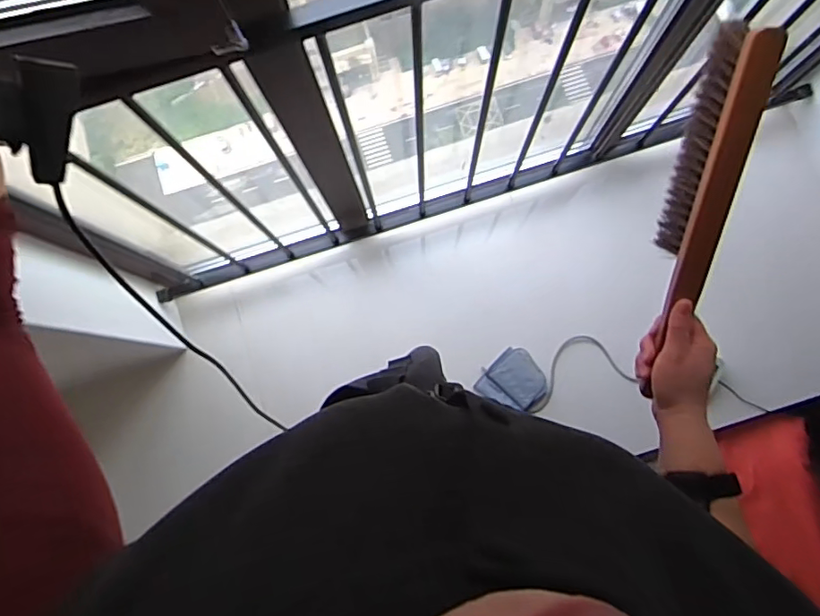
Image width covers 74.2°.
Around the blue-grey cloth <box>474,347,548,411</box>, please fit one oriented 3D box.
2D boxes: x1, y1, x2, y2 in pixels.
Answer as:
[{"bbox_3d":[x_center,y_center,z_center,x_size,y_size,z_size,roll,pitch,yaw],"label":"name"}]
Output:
[{"bbox_3d":[0.274,0.196,1.403,0.146,0.030,0.154,44,85,7],"label":"blue-grey cloth"}]

